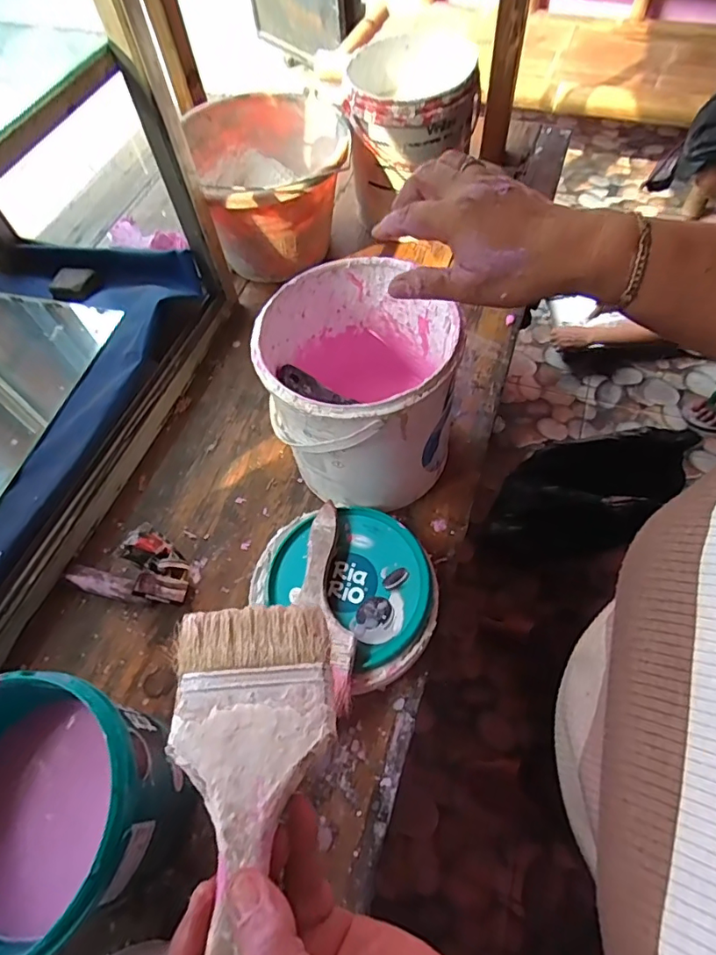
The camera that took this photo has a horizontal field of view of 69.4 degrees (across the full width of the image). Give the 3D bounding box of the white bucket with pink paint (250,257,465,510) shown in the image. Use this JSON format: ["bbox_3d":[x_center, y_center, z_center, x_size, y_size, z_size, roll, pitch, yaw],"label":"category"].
[{"bbox_3d":[0.004,-0.082,0.530,0.178,0.195,0.177,-1,61,3],"label":"white bucket with pink paint"}]

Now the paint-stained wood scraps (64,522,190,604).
[{"bbox_3d":[-0.233,0.086,0.538,0.129,0.044,0.073,9,62,8],"label":"paint-stained wood scraps"}]

